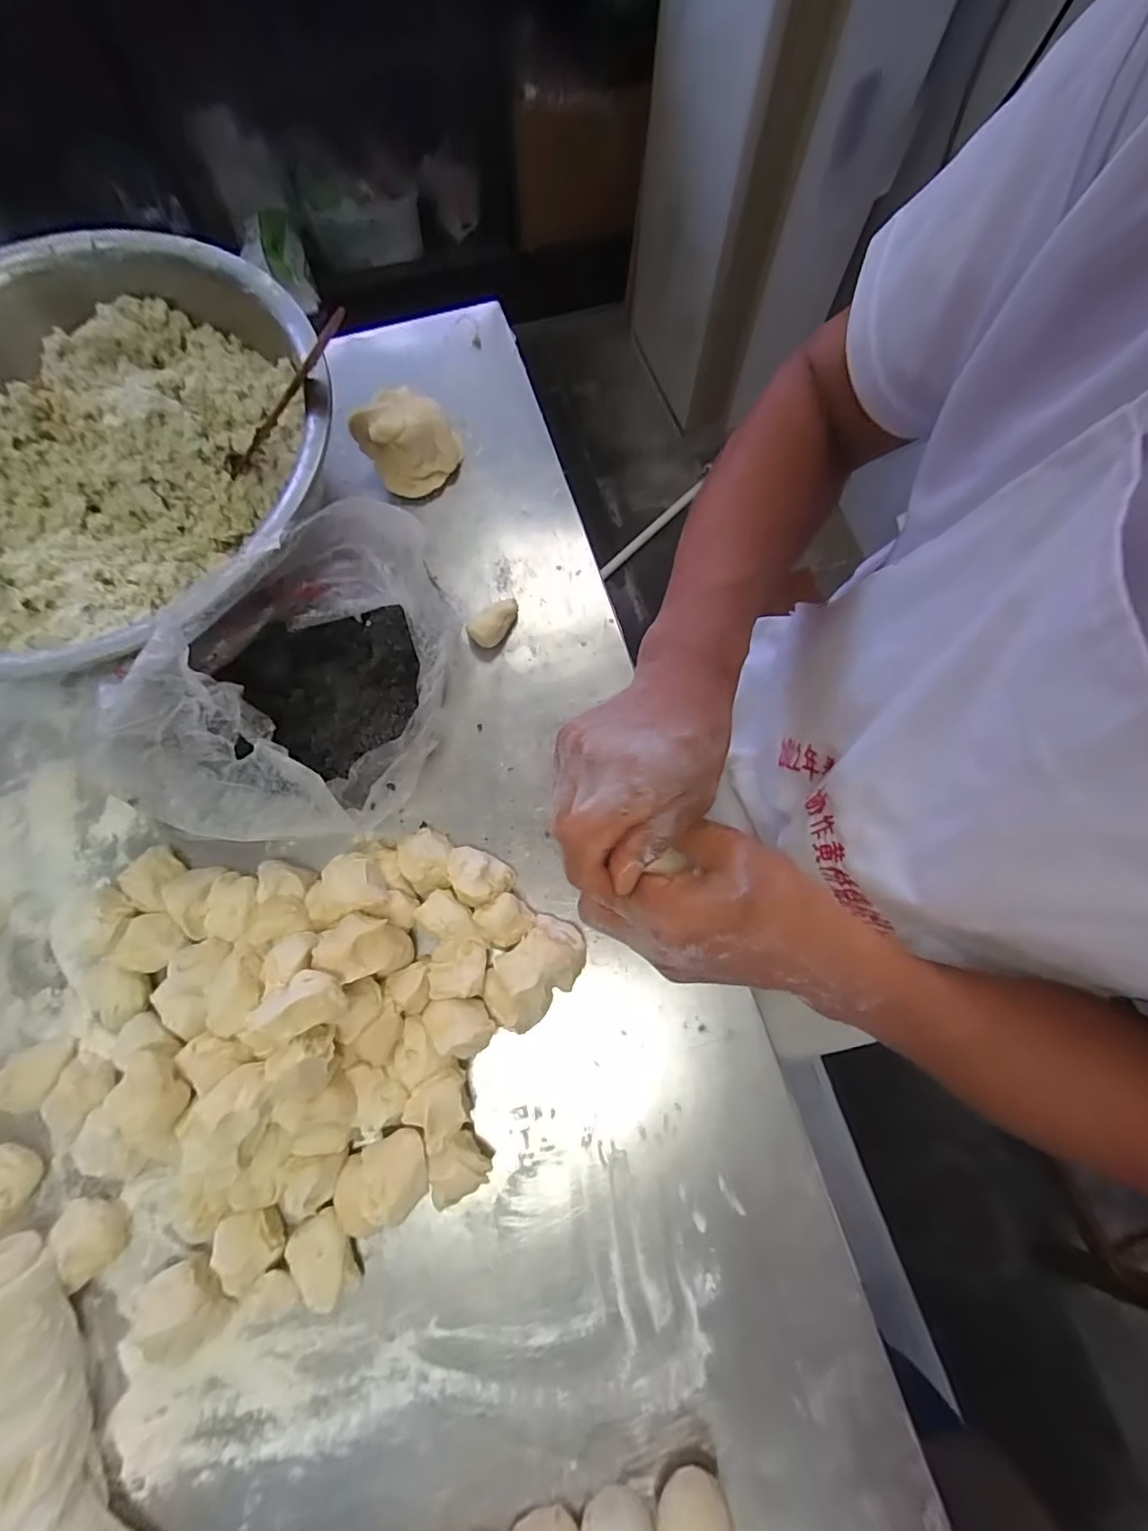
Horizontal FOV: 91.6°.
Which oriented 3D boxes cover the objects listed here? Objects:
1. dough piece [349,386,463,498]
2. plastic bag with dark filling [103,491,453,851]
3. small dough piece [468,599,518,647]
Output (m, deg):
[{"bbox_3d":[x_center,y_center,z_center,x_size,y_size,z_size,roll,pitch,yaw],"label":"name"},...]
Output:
[{"bbox_3d":[-0.148,-0.306,0.522,0.070,0.062,0.093,40,78,10],"label":"dough piece"},{"bbox_3d":[-0.193,-0.069,0.415,0.174,0.144,0.239,5,74,2],"label":"plastic bag with dark filling"},{"bbox_3d":[-0.068,-0.125,0.487,0.051,0.027,0.023,-41,78,-10],"label":"small dough piece"}]

